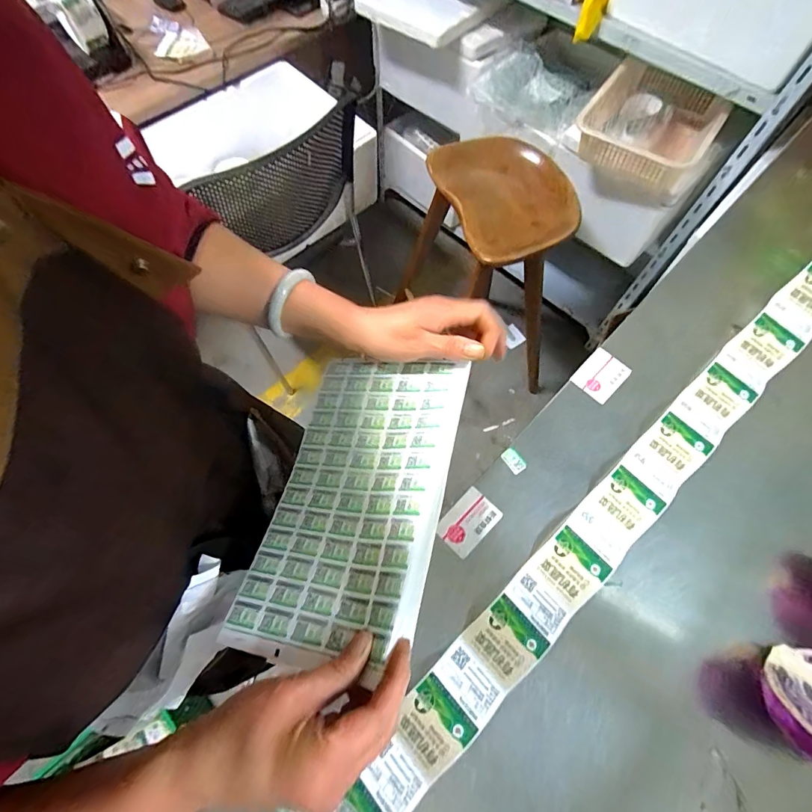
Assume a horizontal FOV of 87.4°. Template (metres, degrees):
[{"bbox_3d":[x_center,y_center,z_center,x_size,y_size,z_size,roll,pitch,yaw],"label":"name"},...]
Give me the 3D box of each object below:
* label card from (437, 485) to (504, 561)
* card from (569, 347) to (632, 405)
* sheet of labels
[{"bbox_3d":[0.062,0.115,0.420,0.041,0.004,0.062,42,73,16],"label":"label card"},{"bbox_3d":[0.222,-0.035,0.485,0.057,0.004,0.046,-43,77,-12],"label":"card"},{"bbox_3d":[-0.040,0.069,0.361,0.148,0.014,0.265,1,57,24],"label":"sheet of labels"}]

